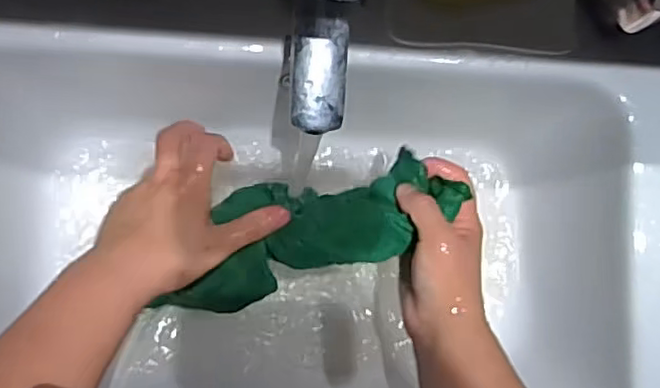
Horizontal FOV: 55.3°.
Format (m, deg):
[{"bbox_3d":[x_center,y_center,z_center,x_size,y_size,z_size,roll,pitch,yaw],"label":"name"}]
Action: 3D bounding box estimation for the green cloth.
[{"bbox_3d":[-0.026,0.027,0.468,0.224,0.042,0.084,-22,90,10],"label":"green cloth"}]

